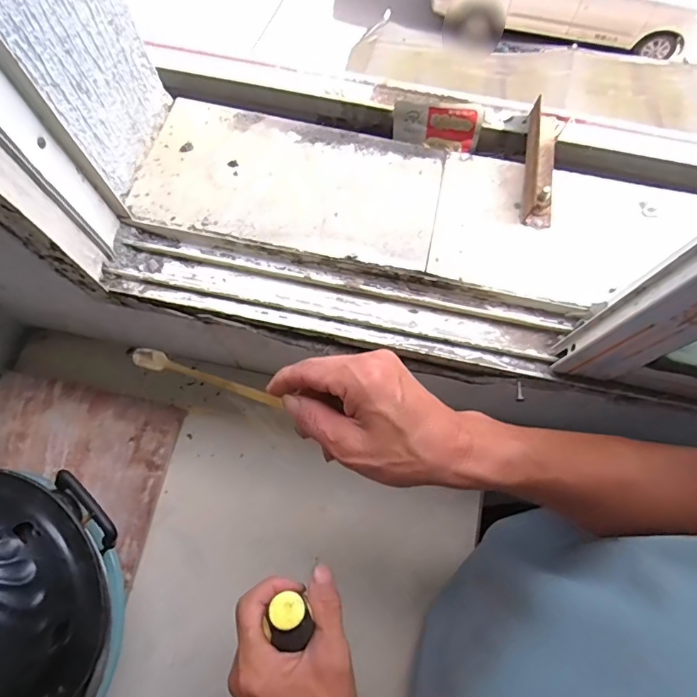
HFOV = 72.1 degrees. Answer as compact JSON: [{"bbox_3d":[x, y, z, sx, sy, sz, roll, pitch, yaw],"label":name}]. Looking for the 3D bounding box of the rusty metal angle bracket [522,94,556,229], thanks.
[{"bbox_3d":[0.183,-0.177,0.455,0.033,0.028,0.129,11,72,2],"label":"rusty metal angle bracket"}]

